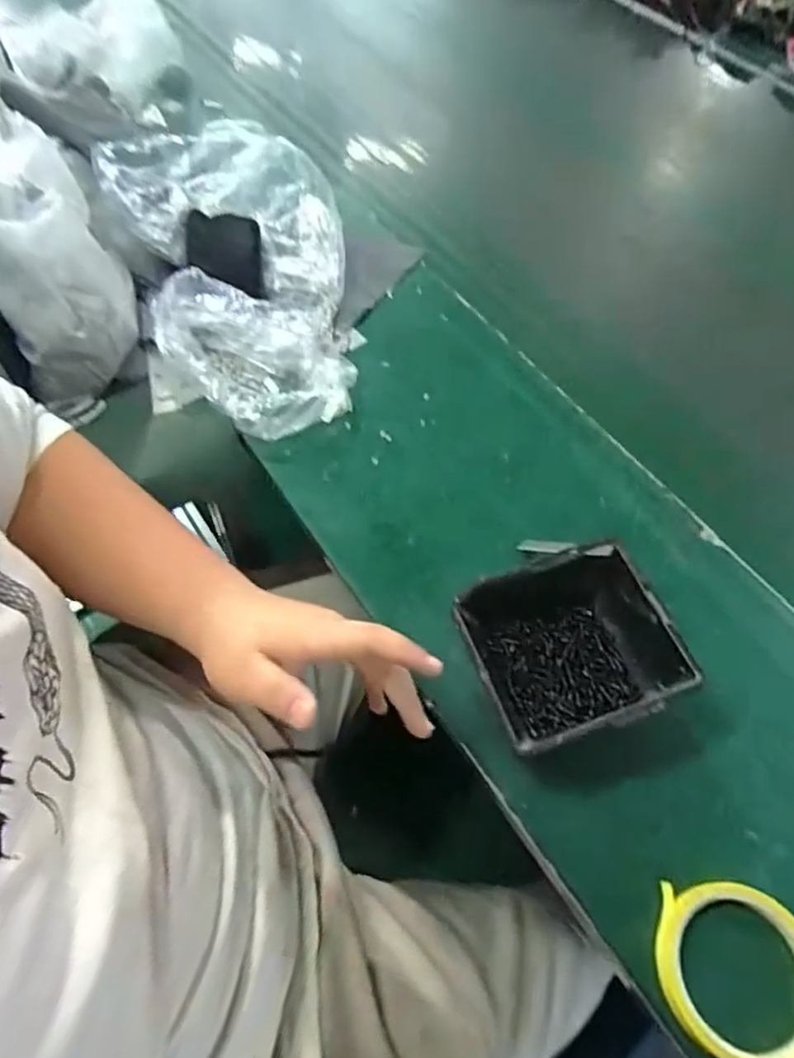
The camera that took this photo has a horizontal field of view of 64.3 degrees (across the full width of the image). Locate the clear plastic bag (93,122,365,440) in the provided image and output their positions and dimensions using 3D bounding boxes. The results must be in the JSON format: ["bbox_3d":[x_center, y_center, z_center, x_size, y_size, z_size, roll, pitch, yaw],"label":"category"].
[{"bbox_3d":[-0.150,-0.251,0.600,0.214,0.127,0.338,-7,58,-9],"label":"clear plastic bag"}]

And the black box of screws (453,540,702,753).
[{"bbox_3d":[0.121,0.084,0.445,0.138,0.068,0.120,-13,60,-13],"label":"black box of screws"}]

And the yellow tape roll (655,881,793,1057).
[{"bbox_3d":[0.202,0.260,0.371,0.093,0.018,0.090,2,57,-4],"label":"yellow tape roll"}]

